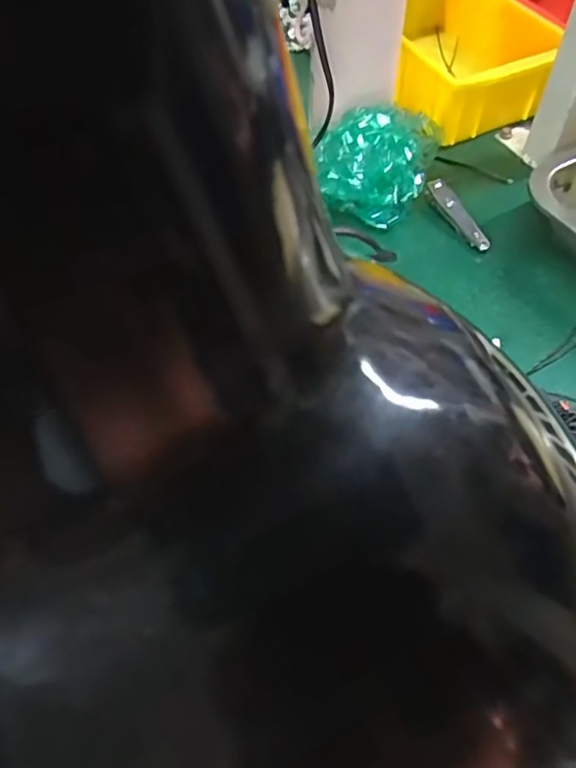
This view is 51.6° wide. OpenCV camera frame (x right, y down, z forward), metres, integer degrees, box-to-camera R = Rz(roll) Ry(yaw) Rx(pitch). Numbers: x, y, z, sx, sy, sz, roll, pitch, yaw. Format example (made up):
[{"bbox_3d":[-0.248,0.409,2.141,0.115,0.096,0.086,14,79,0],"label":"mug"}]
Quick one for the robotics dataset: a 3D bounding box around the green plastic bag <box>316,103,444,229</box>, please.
[{"bbox_3d":[0.064,-0.168,0.450,0.086,0.073,0.069,15,56,9],"label":"green plastic bag"}]

